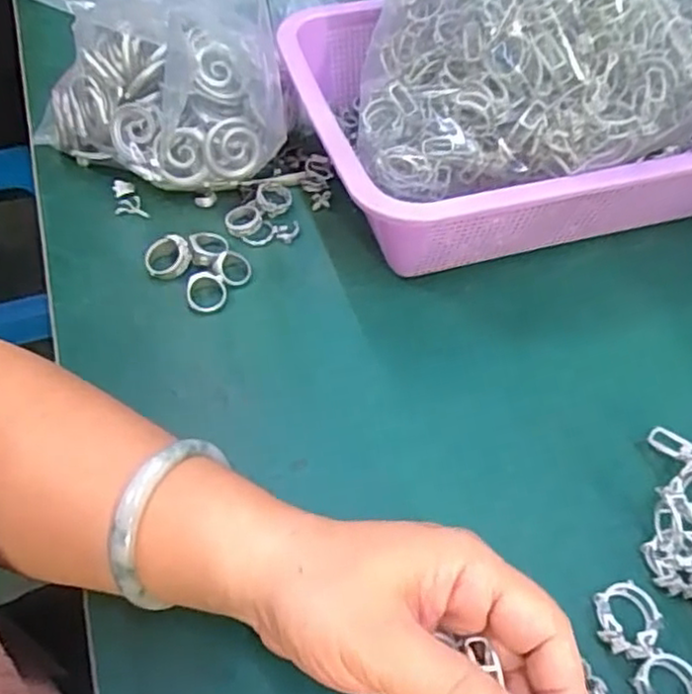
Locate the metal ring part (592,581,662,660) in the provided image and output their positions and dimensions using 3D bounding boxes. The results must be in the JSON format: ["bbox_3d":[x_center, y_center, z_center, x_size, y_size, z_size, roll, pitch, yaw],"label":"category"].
[{"bbox_3d":[0.122,0.118,0.289,0.026,0.012,0.031,3,52,1],"label":"metal ring part"}]

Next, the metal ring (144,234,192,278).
[{"bbox_3d":[-0.111,-0.057,0.414,0.027,0.015,0.024,6,52,3],"label":"metal ring"}]

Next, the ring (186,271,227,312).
[{"bbox_3d":[-0.084,-0.033,0.404,0.024,0.005,0.027,-8,74,-10],"label":"ring"}]

